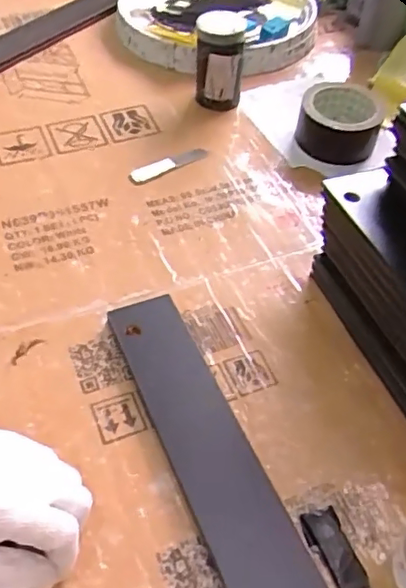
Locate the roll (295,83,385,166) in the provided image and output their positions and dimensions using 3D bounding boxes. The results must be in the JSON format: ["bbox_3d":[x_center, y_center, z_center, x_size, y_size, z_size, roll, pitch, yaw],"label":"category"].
[{"bbox_3d":[0.155,-0.189,0.675,0.090,0.067,0.094,12,50,9],"label":"roll"}]

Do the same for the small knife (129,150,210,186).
[{"bbox_3d":[-0.039,-0.148,0.668,0.093,0.018,0.021,-23,53,-20],"label":"small knife"}]

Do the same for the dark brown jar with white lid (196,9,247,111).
[{"bbox_3d":[0.020,-0.271,0.691,0.056,0.101,0.052,0,49,0],"label":"dark brown jar with white lid"}]

